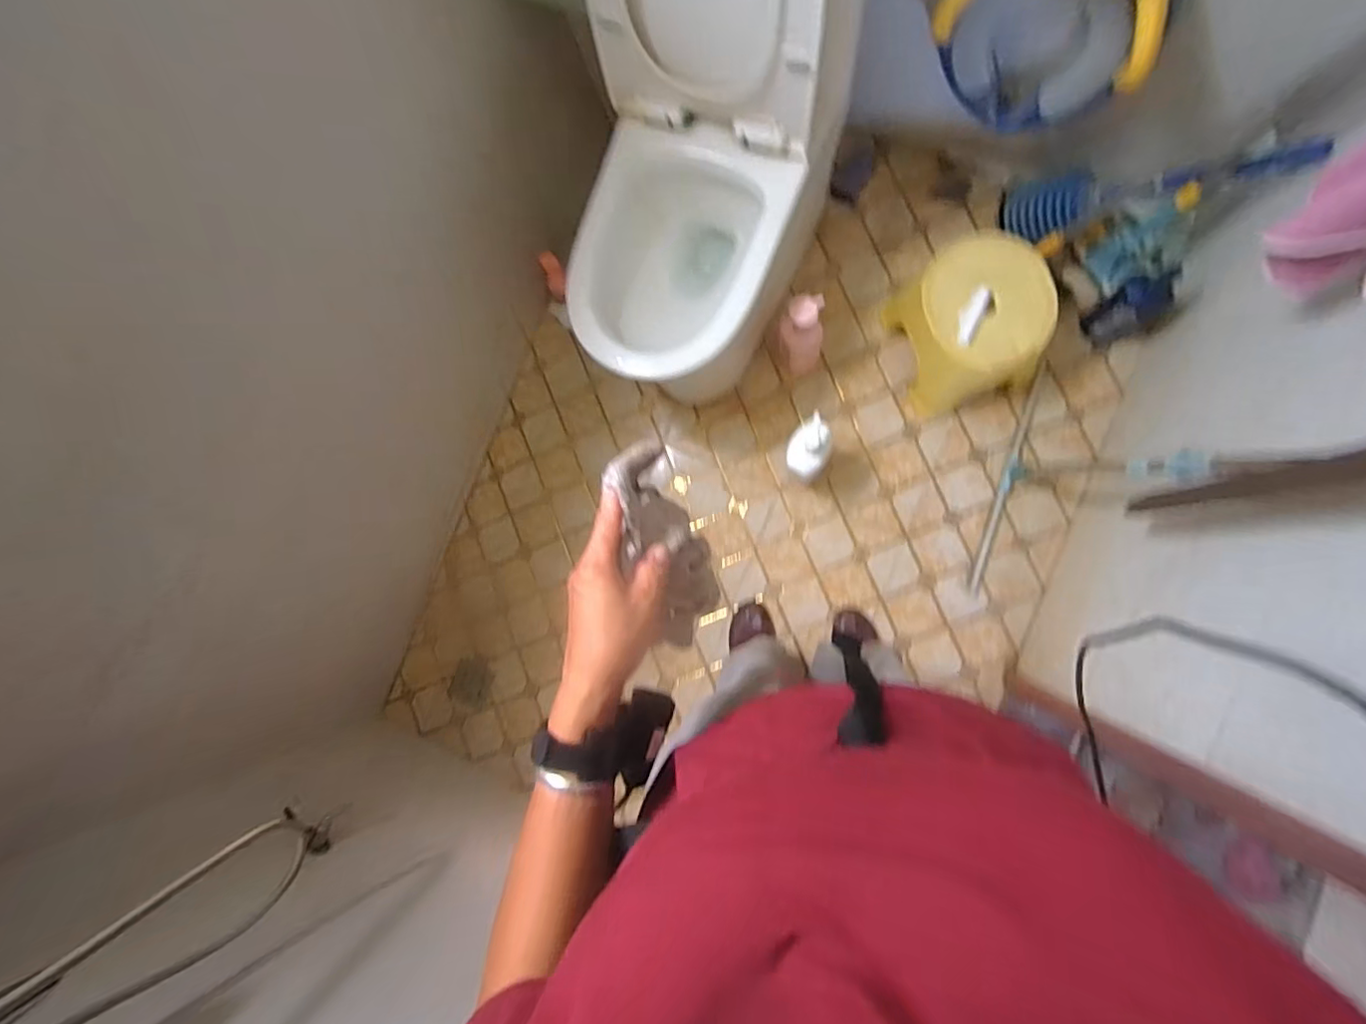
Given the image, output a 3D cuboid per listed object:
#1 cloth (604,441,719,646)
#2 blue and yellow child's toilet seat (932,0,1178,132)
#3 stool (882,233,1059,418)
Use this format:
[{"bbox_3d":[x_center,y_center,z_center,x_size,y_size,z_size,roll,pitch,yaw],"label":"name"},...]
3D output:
[{"bbox_3d":[-0.009,0.026,0.509,0.027,0.129,0.170,-15,102,25],"label":"cloth"},{"bbox_3d":[0.567,-0.761,0.922,0.316,0.299,0.103,31,90,0],"label":"blue and yellow child's toilet seat"},{"bbox_3d":[0.560,-0.358,1.197,0.254,0.245,0.302,-24,90,0],"label":"stool"}]

